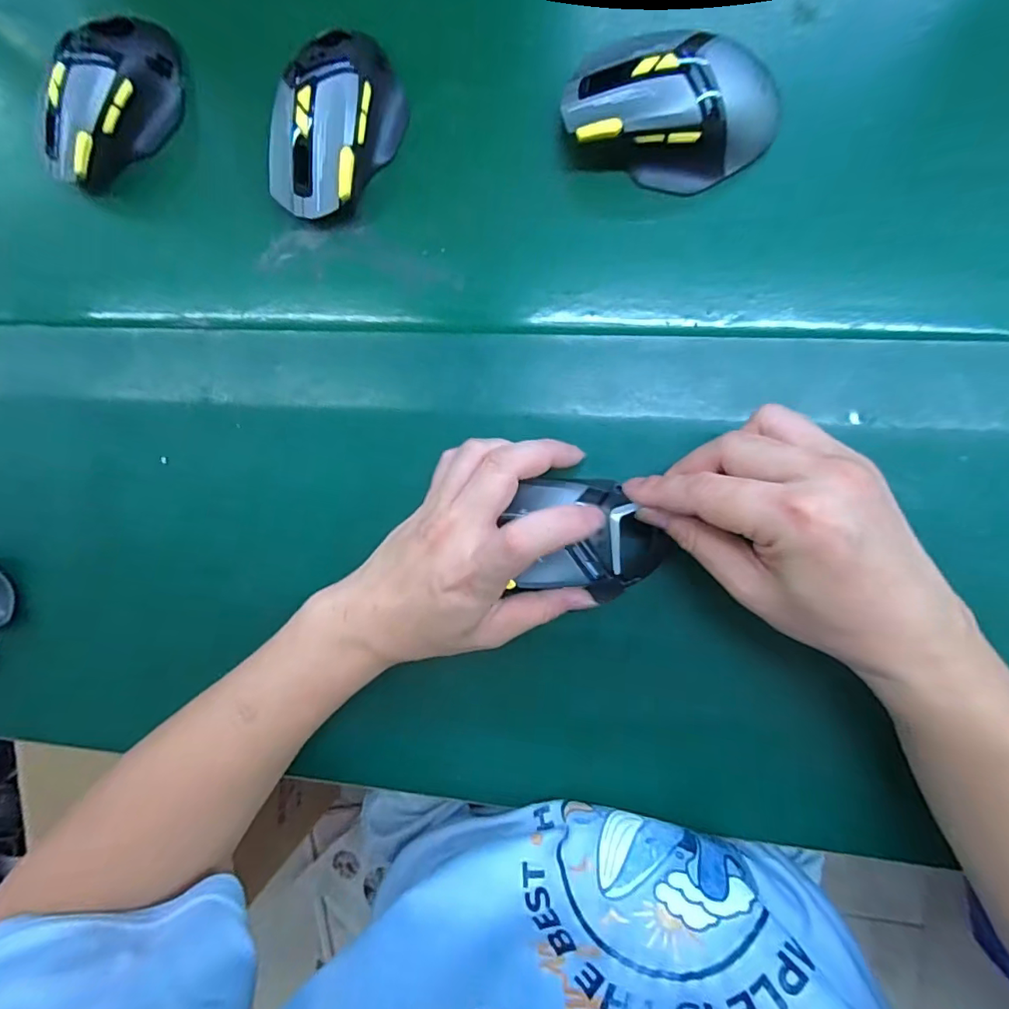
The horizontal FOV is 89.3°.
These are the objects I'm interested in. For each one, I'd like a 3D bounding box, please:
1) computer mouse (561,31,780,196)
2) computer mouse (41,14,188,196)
[{"bbox_3d":[0.093,-0.220,0.288,0.116,0.042,0.059,11,93,7],"label":"computer mouse"},{"bbox_3d":[-0.258,-0.263,0.331,0.054,0.035,0.114,38,96,4],"label":"computer mouse"}]

